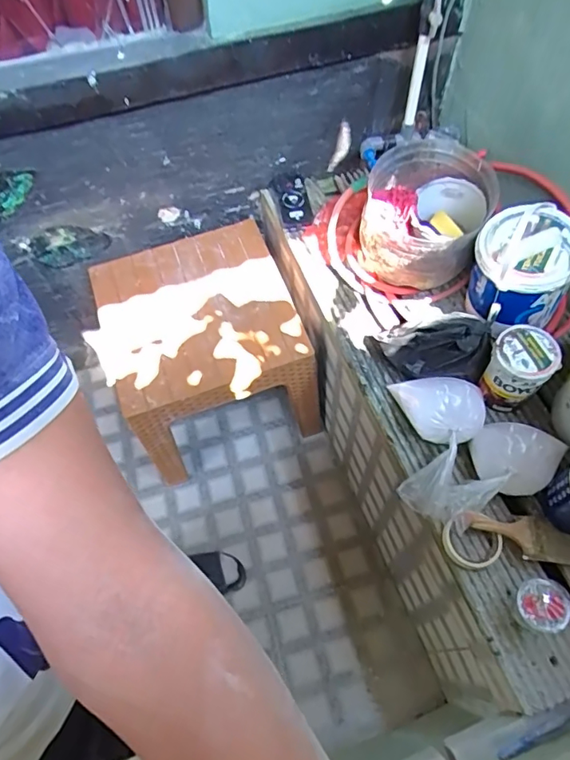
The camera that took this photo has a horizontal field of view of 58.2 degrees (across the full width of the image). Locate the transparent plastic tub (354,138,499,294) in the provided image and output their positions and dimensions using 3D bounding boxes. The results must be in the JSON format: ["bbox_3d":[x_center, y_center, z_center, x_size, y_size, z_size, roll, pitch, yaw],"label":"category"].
[{"bbox_3d":[0.284,-0.333,1.075,0.239,0.219,0.247,-1,62,2],"label":"transparent plastic tub"}]

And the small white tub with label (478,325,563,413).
[{"bbox_3d":[0.426,-0.020,0.948,0.104,0.157,0.101,-1,62,2],"label":"small white tub with label"}]

